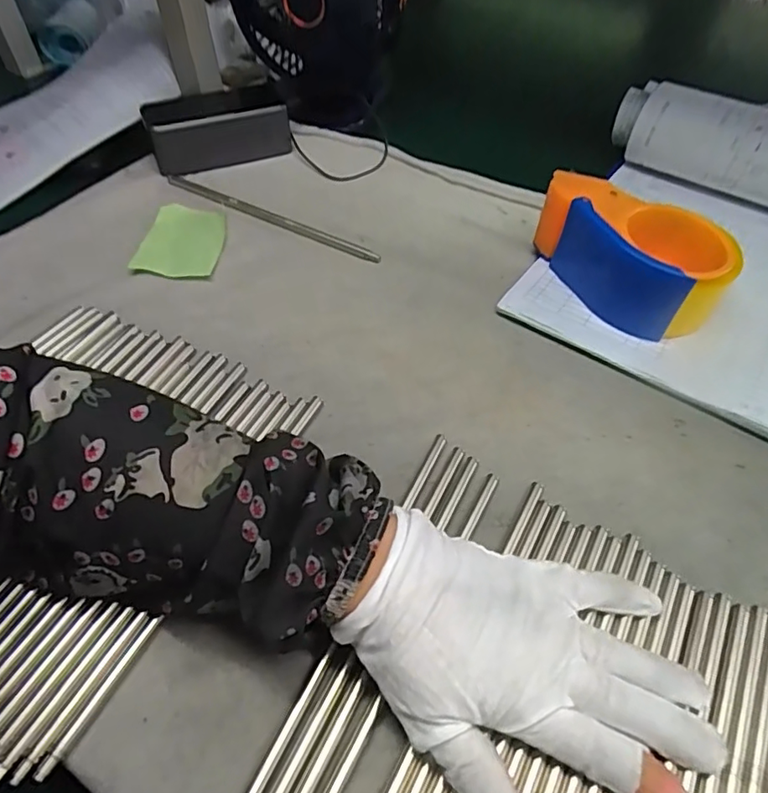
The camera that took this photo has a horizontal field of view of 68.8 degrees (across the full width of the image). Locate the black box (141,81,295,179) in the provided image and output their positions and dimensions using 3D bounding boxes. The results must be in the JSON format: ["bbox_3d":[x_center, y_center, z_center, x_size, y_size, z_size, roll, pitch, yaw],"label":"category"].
[{"bbox_3d":[-0.157,-0.259,0.535,0.128,0.047,0.045,-23,55,-18],"label":"black box"}]

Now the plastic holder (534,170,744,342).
[{"bbox_3d":[0.182,-0.108,0.419,0.078,0.062,0.140,-26,56,-20],"label":"plastic holder"}]

